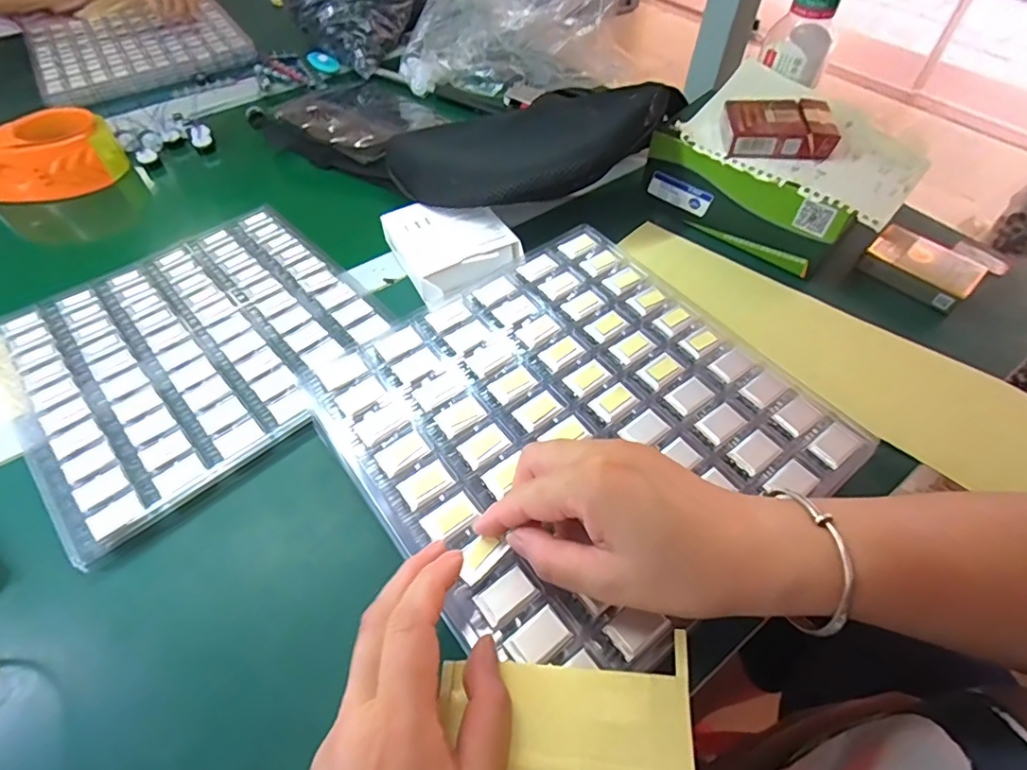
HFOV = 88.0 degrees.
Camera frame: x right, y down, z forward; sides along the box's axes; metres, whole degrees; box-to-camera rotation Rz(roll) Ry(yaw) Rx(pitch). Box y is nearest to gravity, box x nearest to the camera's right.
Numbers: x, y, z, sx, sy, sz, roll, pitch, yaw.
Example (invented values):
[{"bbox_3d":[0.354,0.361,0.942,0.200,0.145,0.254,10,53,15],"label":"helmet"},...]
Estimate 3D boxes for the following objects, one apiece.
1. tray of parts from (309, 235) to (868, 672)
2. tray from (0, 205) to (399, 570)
[{"bbox_3d":[0.039,0.016,0.346,0.261,0.025,0.264,-30,58,-24],"label":"tray of parts"},{"bbox_3d":[-0.265,-0.036,0.447,0.262,0.022,0.259,-36,61,-23],"label":"tray"}]

